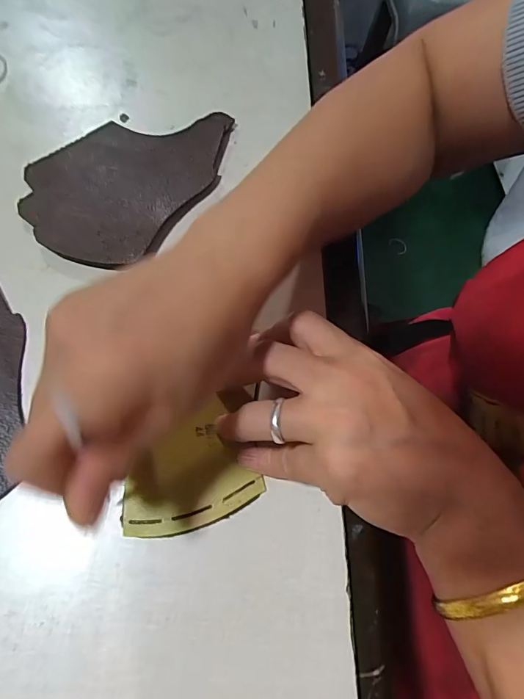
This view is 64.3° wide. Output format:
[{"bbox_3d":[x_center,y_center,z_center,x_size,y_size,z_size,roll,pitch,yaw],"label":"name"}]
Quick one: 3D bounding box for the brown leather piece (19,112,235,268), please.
[{"bbox_3d":[-0.099,-0.132,0.307,0.115,0.008,0.159,31,69,10],"label":"brown leather piece"}]

